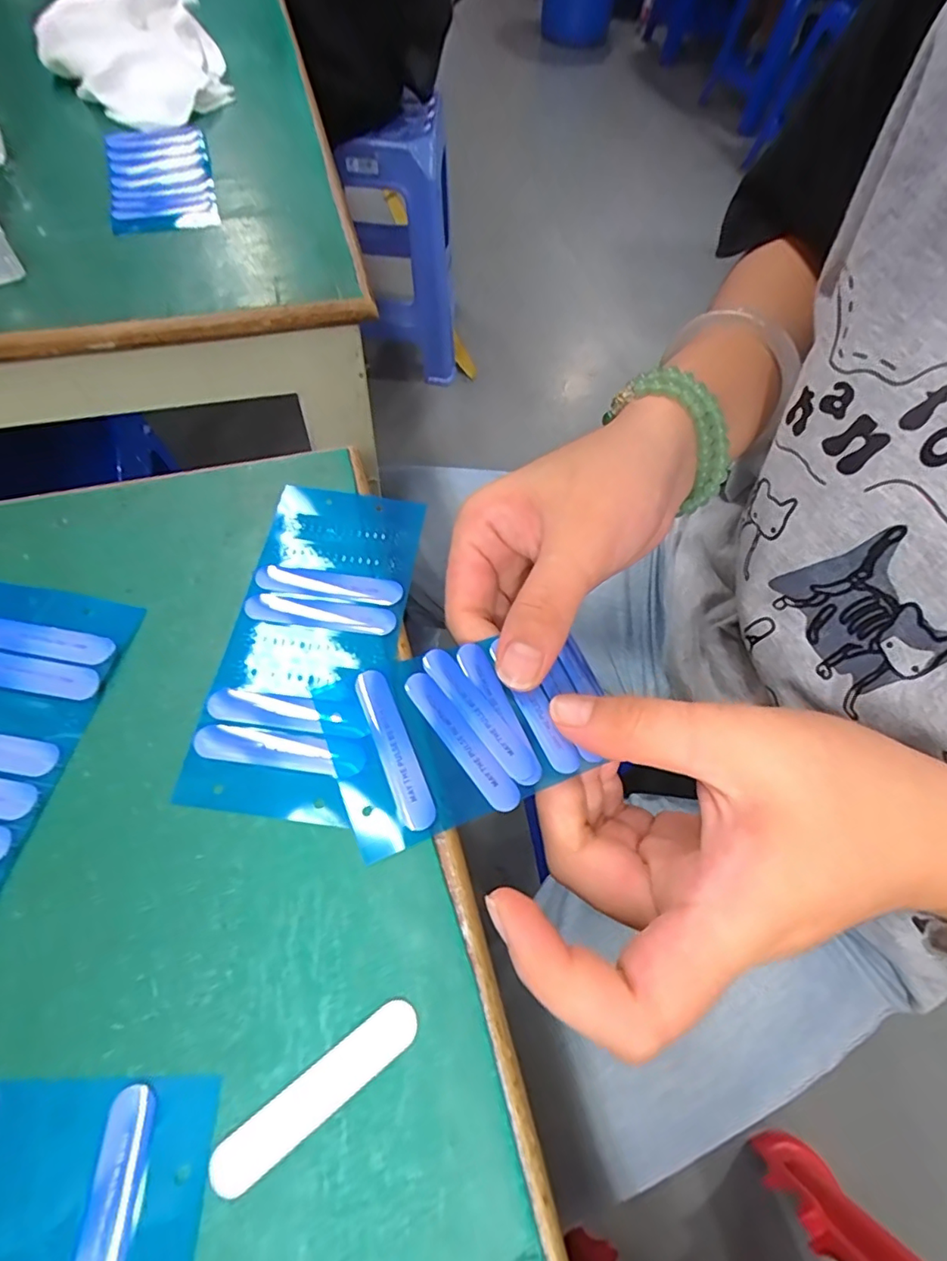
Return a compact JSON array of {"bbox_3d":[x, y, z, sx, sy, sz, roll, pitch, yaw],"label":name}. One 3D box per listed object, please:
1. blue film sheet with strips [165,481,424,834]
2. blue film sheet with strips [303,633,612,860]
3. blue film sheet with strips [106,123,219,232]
[{"bbox_3d":[-0.052,0.000,0.182,0.053,0.004,0.117,9,62,0],"label":"blue film sheet with strips"},{"bbox_3d":[-0.001,0.029,0.173,0.088,0.004,0.055,-16,65,-19],"label":"blue film sheet with strips"},{"bbox_3d":[-0.177,-0.259,0.309,0.052,0.008,0.106,-13,67,-13],"label":"blue film sheet with strips"}]

